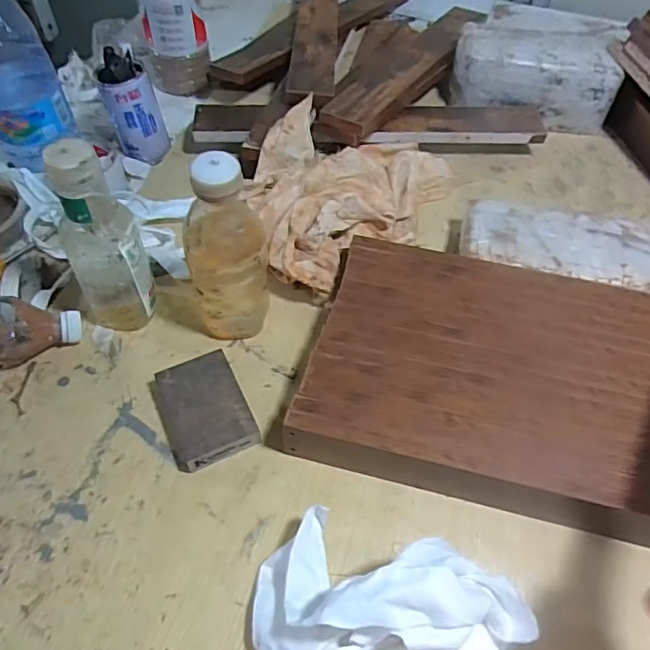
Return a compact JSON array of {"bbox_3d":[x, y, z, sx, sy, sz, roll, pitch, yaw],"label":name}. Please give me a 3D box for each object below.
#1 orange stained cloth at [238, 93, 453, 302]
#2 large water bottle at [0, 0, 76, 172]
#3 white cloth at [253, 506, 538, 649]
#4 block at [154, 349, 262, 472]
[{"bbox_3d":[0.020,-0.160,0.660,0.190,0.088,0.297,28,59,17],"label":"orange stained cloth"},{"bbox_3d":[-0.379,-0.303,0.669,0.099,0.220,0.079,-23,58,-17],"label":"large water bottle"},{"bbox_3d":[0.030,0.221,0.374,0.175,0.120,0.153,15,57,8],"label":"white cloth"},{"bbox_3d":[-0.113,0.080,0.524,0.075,0.028,0.098,-22,59,-16],"label":"block"}]

